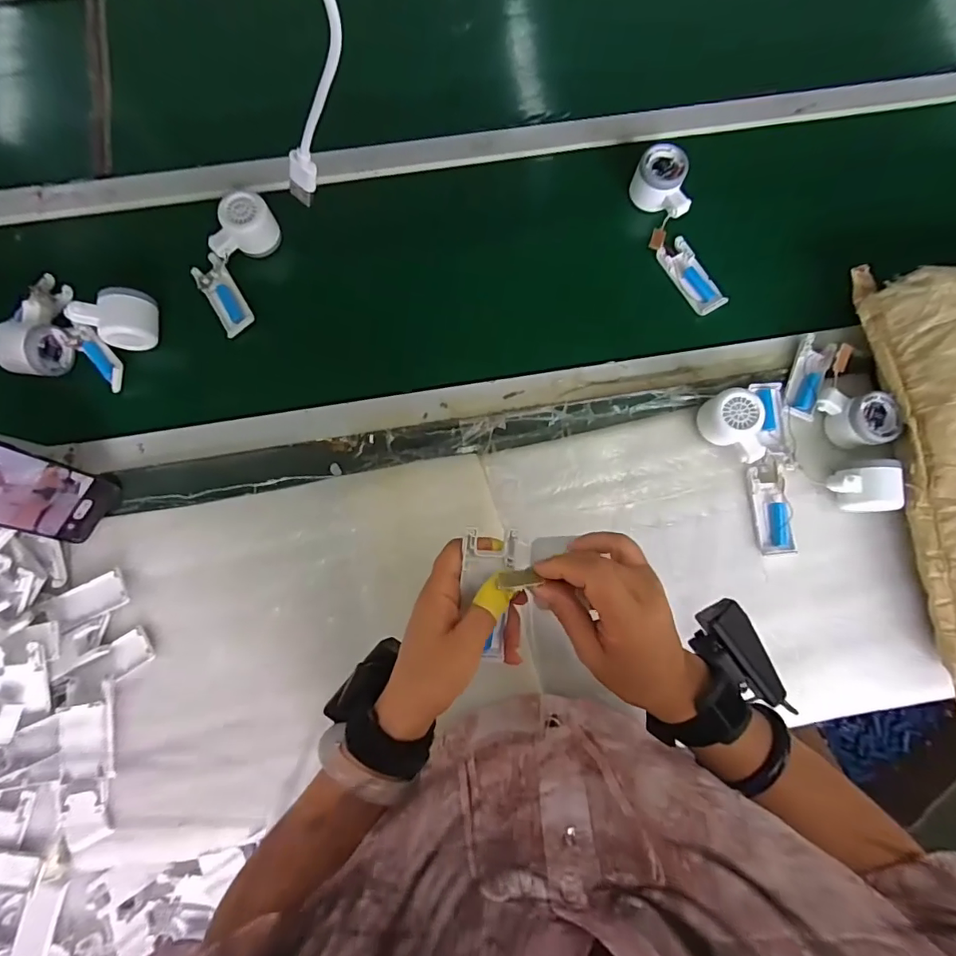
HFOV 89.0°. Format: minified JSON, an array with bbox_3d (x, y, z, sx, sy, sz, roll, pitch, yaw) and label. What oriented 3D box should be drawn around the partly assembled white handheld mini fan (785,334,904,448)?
[{"bbox_3d":[0.432,-0.103,0.575,0.106,0.052,0.120,23,80,2],"label":"partly assembled white handheld mini fan"}]

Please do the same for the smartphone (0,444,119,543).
[{"bbox_3d":[-0.459,0.012,0.484,0.013,0.166,0.075,24,79,28],"label":"smartphone"}]

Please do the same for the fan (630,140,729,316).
[{"bbox_3d":[0.253,-0.308,0.610,0.055,0.052,0.204,-19,81,-5],"label":"fan"}]

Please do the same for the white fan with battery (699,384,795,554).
[{"bbox_3d":[0.322,-0.009,0.563,0.063,0.048,0.197,-26,96,-6],"label":"white fan with battery"}]

